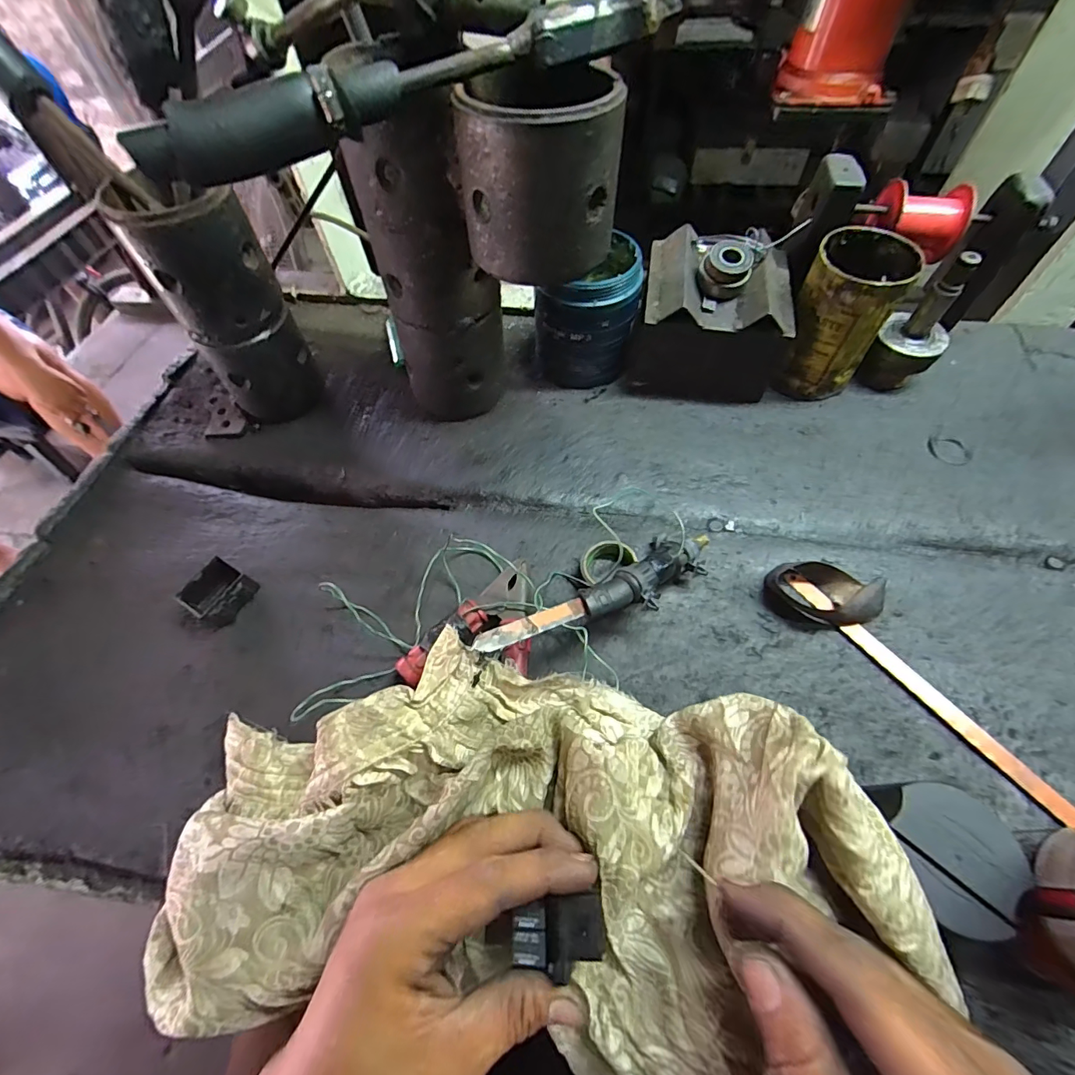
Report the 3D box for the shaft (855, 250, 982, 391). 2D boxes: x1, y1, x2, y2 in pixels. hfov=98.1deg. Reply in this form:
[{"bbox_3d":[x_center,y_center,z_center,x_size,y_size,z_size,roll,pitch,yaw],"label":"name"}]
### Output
[{"bbox_3d":[0.326,-0.179,0.396,0.053,0.106,0.047,37,68,21],"label":"shaft"}]

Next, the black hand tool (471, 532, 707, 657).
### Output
[{"bbox_3d":[0.047,0.034,0.302,0.185,0.020,0.040,-20,63,-23],"label":"black hand tool"}]

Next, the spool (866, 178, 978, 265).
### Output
[{"bbox_3d":[0.307,-0.256,0.378,0.062,0.045,0.046,6,58,6],"label":"spool"}]

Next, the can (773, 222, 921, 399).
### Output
[{"bbox_3d":[0.256,-0.186,0.400,0.074,0.110,0.078,28,65,17],"label":"can"}]

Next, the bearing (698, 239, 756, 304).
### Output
[{"bbox_3d":[0.153,-0.216,0.381,0.040,0.031,0.038,18,60,13],"label":"bearing"}]

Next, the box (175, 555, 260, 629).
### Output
[{"bbox_3d":[-0.232,0.042,0.342,0.032,0.026,0.040,27,66,15],"label":"box"}]

